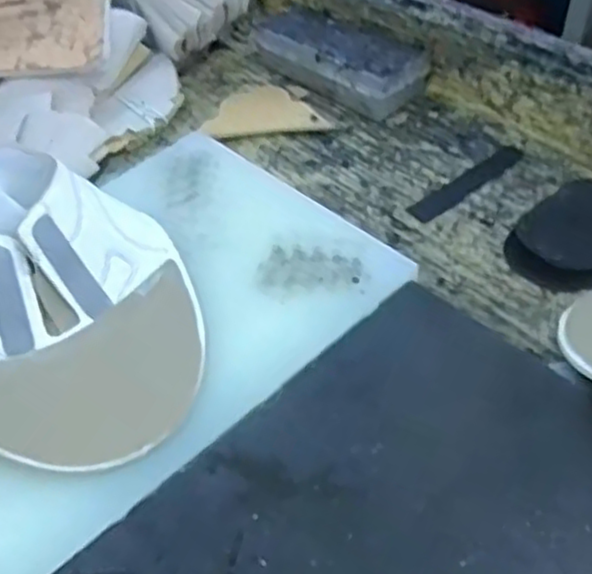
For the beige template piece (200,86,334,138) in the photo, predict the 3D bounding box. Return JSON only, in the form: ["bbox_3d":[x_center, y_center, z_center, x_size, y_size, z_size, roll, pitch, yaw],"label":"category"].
[{"bbox_3d":[-0.030,-0.165,0.681,0.110,0.009,0.074,-10,47,-2],"label":"beige template piece"}]

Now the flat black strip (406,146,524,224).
[{"bbox_3d":[0.141,-0.086,0.596,0.117,0.004,0.022,-33,52,-21],"label":"flat black strip"}]

